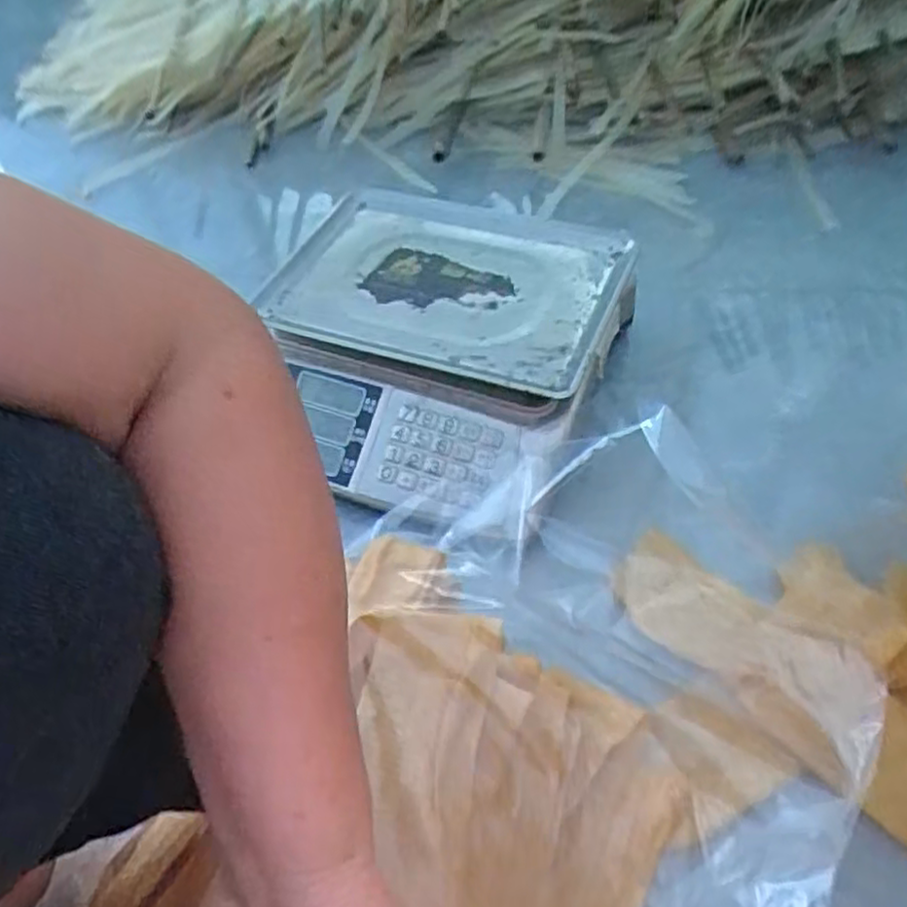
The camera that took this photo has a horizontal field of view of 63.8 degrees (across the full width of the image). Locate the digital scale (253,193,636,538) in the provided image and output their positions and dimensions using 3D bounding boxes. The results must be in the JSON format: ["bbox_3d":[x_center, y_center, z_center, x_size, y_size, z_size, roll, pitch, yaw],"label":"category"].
[{"bbox_3d":[-0.029,-0.109,0.736,0.352,0.110,0.349,17,55,17],"label":"digital scale"}]

